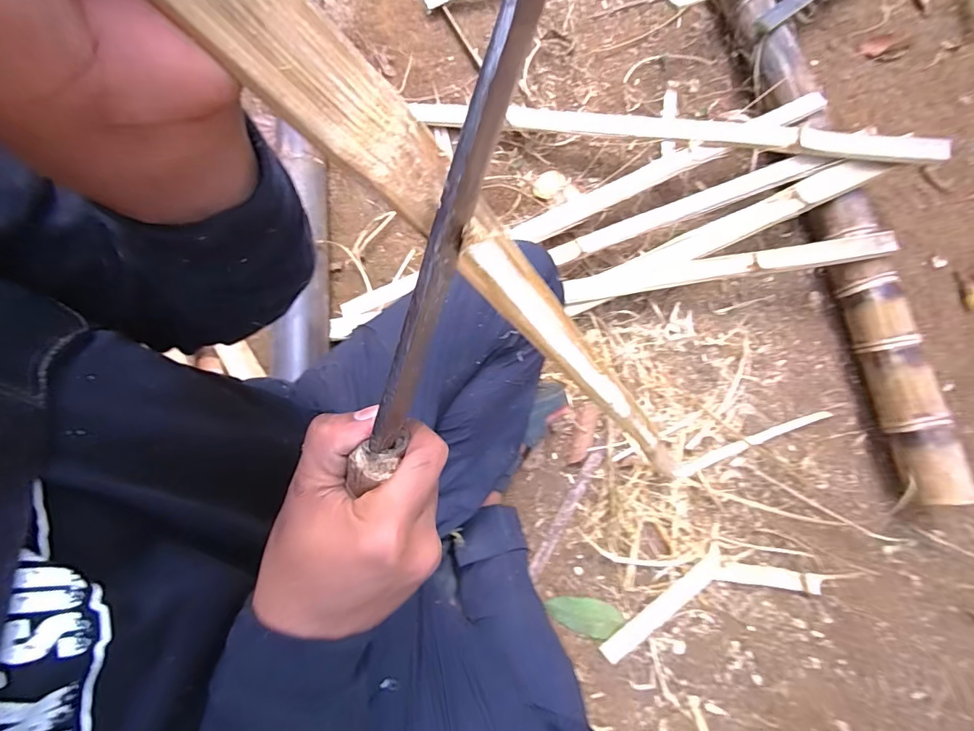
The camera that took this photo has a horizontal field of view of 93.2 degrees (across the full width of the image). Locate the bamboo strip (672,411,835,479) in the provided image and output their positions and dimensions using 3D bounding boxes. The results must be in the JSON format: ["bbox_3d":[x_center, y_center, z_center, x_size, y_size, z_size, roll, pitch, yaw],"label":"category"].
[{"bbox_3d":[0.428,0.121,0.736,0.277,0.009,0.019,-20,78,-5],"label":"bamboo strip"}]

